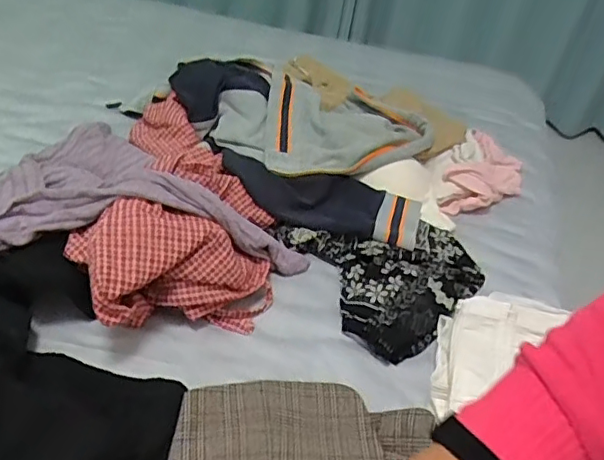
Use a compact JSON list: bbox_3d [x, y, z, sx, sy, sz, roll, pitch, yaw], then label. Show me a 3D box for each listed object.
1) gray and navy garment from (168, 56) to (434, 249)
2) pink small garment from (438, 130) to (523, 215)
[{"bbox_3d":[-0.006,-0.148,0.918,0.433,0.080,0.322,18,46,12],"label":"gray and navy garment"},{"bbox_3d":[0.296,-0.089,0.947,0.107,0.049,0.209,26,47,18],"label":"pink small garment"}]

